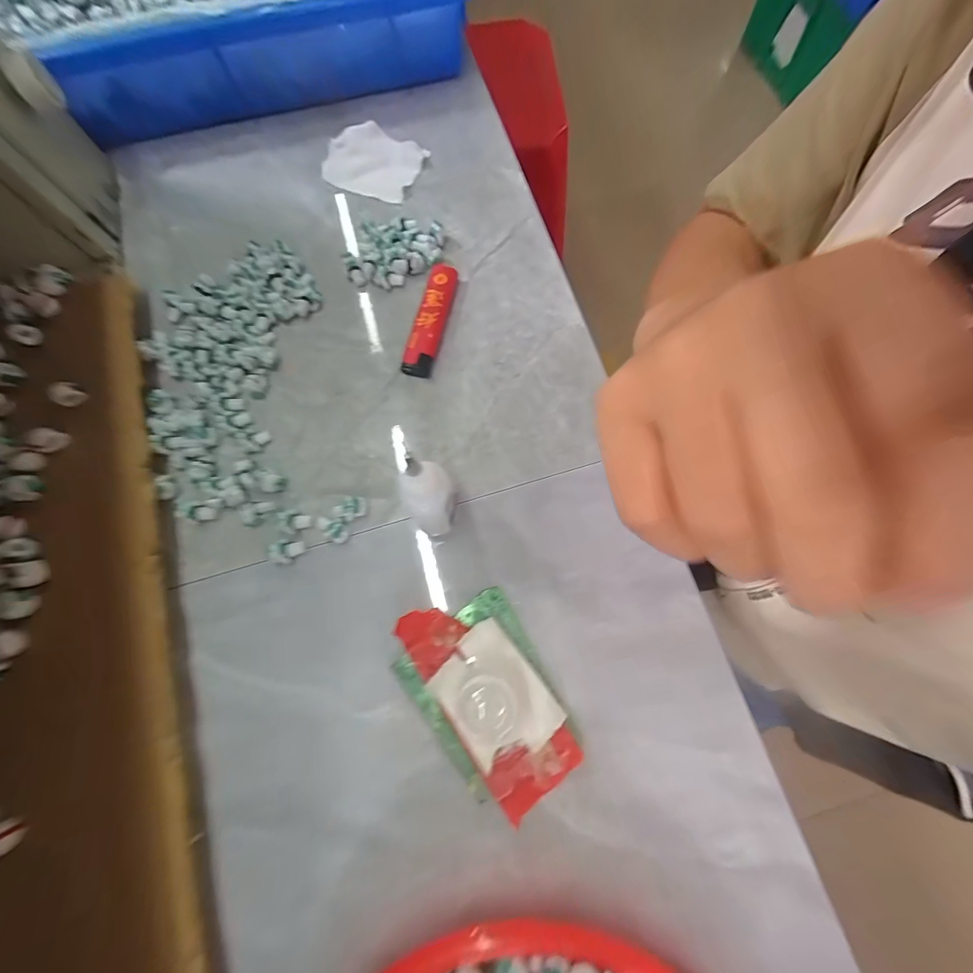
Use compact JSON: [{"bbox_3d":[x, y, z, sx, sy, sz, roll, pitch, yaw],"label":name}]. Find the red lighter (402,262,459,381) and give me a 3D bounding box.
[{"bbox_3d":[-0.036,-0.108,0.269,0.020,0.011,0.078,11,76,5],"label":"red lighter"}]

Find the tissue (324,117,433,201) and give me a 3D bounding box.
[{"bbox_3d":[-0.083,-0.239,0.306,0.066,0.006,0.056,26,78,8],"label":"tissue"}]

